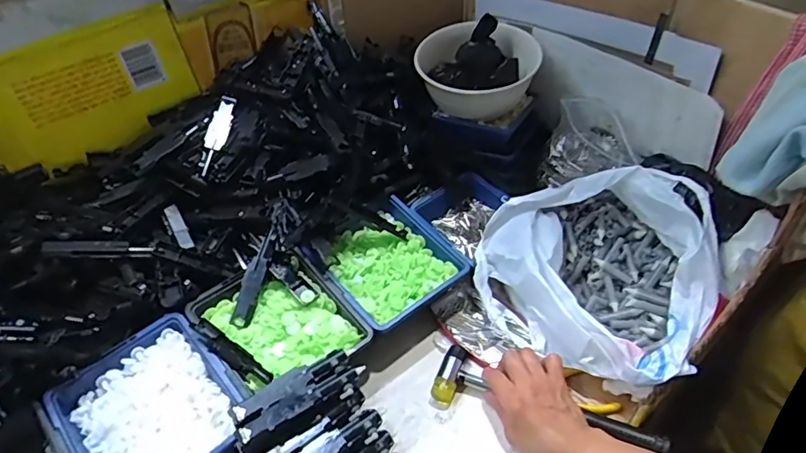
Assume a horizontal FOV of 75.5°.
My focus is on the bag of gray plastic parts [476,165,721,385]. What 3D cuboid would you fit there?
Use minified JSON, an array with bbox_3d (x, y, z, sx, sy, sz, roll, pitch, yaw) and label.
[{"bbox_3d":[0.215,0.036,0.592,0.246,0.134,0.231,21,49,25],"label":"bag of gray plastic parts"}]

